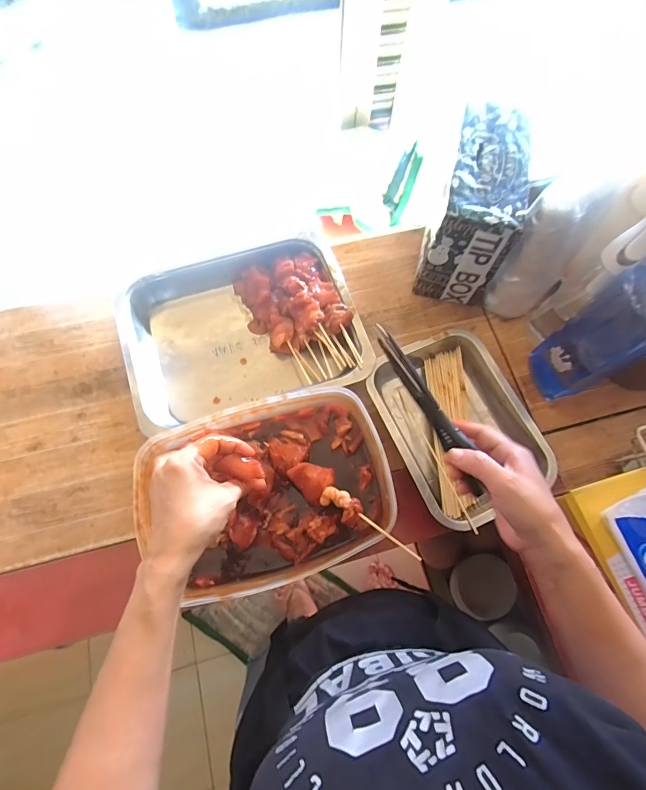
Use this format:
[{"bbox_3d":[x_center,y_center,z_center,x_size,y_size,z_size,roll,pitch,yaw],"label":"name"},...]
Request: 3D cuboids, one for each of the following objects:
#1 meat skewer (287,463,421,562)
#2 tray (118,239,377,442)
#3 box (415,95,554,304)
[{"bbox_3d":[0.032,0.126,0.455,0.167,0.018,0.038,31,71,28],"label":"meat skewer"},{"bbox_3d":[-0.124,-0.109,0.624,0.331,0.071,0.276,-16,71,-7],"label":"tray"},{"bbox_3d":[0.227,-0.275,0.619,0.111,0.169,0.199,16,70,4],"label":"box"}]

